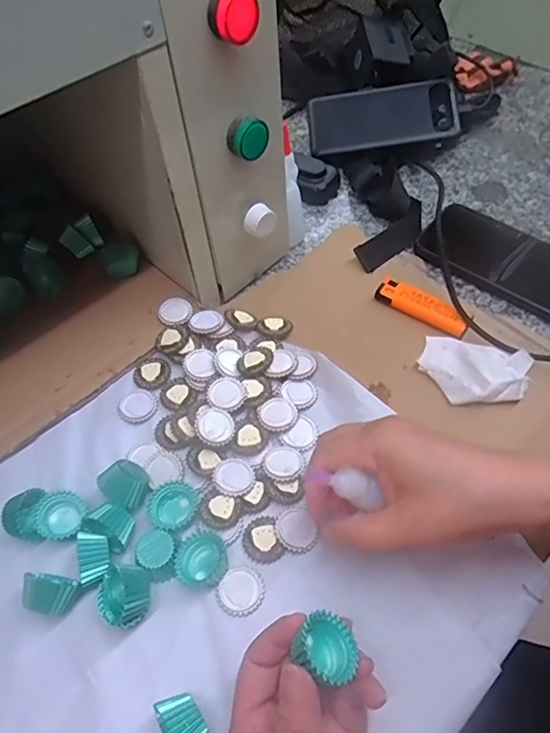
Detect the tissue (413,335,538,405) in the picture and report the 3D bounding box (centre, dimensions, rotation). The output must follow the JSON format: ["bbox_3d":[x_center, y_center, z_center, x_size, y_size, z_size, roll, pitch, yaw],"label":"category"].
[{"bbox_3d":[0.150,0.003,0.400,0.078,0.018,0.058,14,57,14],"label":"tissue"}]

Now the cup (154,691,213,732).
[{"bbox_3d":[-0.047,0.189,0.279,0.020,0.026,0.032,-31,59,-17],"label":"cup"}]

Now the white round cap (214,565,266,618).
[{"bbox_3d":[-0.020,0.136,0.323,0.029,0.004,0.028,-2,55,3],"label":"white round cap"}]

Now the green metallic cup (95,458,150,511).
[{"bbox_3d":[-0.097,0.079,0.352,0.030,0.025,0.029,-2,55,3],"label":"green metallic cup"}]

